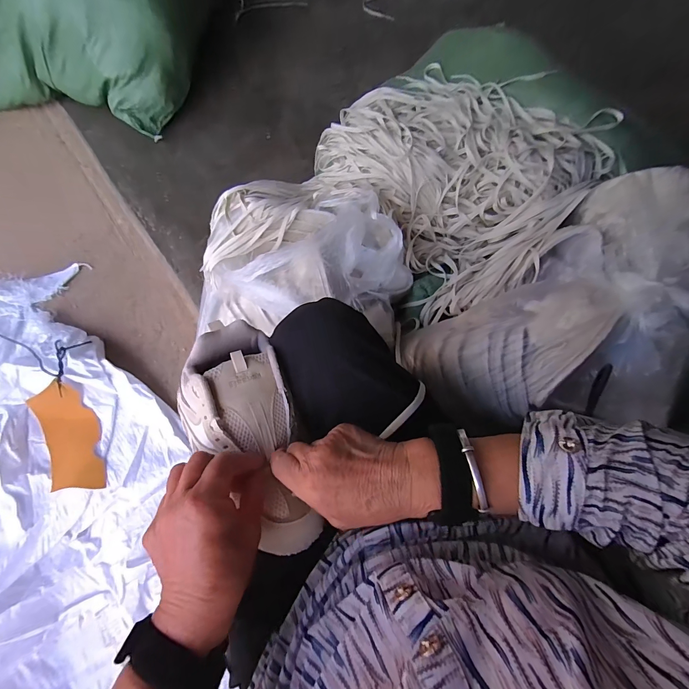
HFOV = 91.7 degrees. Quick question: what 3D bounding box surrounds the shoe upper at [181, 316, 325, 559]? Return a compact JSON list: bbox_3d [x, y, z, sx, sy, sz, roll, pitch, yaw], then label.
[{"bbox_3d":[-0.094,0.087,0.334,0.098,0.073,0.235,-22,76,-8],"label":"shoe upper"}]

